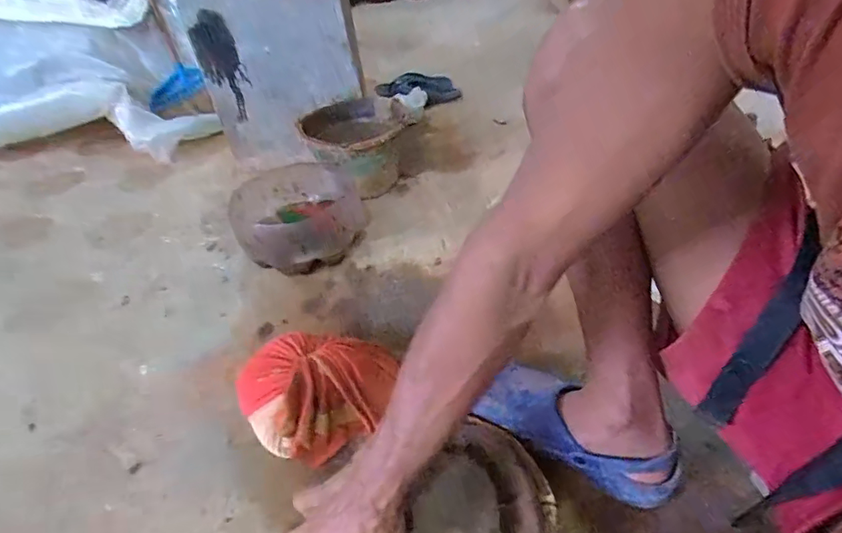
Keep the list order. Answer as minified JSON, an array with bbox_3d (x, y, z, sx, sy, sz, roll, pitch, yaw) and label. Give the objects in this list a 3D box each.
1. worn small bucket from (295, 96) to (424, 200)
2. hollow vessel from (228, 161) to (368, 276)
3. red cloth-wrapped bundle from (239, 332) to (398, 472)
[{"bbox_3d":[-0.132,-0.280,1.124,0.256,0.158,0.255,-18,41,-13],"label":"worn small bucket"},{"bbox_3d":[-0.237,-0.107,0.966,0.262,0.120,0.243,-18,41,-13],"label":"hollow vessel"},{"bbox_3d":[-0.154,0.169,0.644,0.194,0.101,0.157,22,47,30],"label":"red cloth-wrapped bundle"}]

